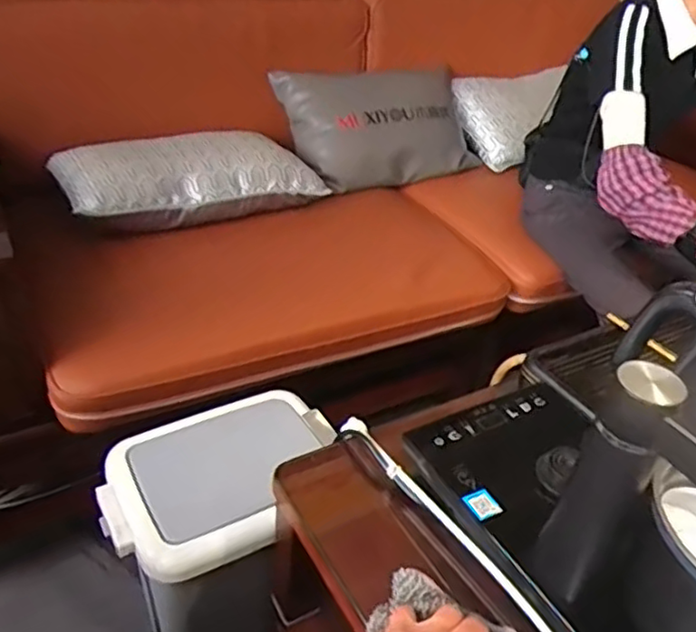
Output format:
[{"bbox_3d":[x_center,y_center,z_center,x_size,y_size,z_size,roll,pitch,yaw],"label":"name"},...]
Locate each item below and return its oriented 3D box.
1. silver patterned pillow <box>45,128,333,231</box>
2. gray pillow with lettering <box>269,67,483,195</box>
[{"bbox_3d":[-0.298,-0.265,1.276,0.482,0.137,0.210,-18,41,-29],"label":"silver patterned pillow"},{"bbox_3d":[0.079,-0.451,1.527,0.456,0.127,0.313,-16,80,-27],"label":"gray pillow with lettering"}]

